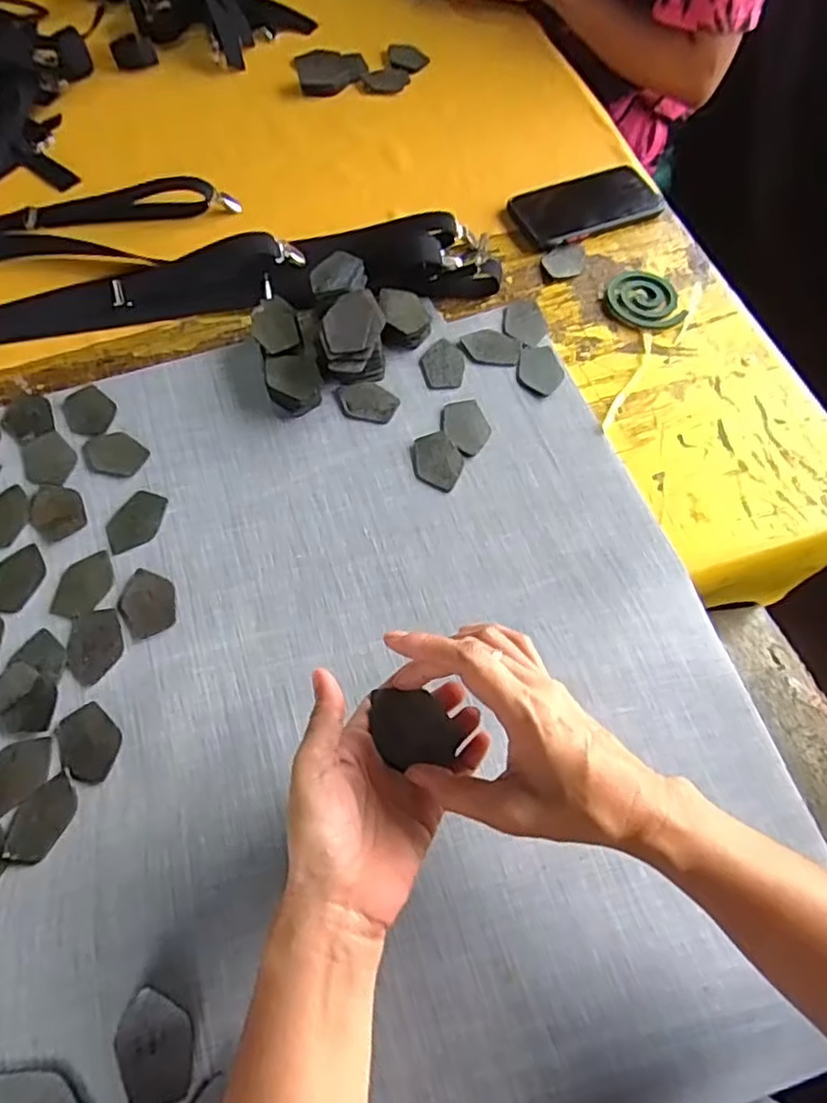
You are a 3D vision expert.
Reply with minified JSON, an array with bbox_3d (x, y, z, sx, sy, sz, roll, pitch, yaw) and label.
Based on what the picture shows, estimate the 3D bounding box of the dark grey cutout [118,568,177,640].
[{"bbox_3d":[-0.197,0.037,0.482,0.039,0.004,0.053,-21,65,-9],"label":"dark grey cutout"}]

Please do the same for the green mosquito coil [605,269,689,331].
[{"bbox_3d":[0.218,-0.241,0.619,0.069,0.006,0.074,-1,63,1],"label":"green mosquito coil"}]

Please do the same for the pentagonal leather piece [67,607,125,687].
[{"bbox_3d":[-0.229,0.068,0.469,0.038,0.004,0.055,-17,64,-7],"label":"pentagonal leather piece"}]

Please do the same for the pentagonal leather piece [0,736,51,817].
[{"bbox_3d":[-0.262,0.147,0.428,0.053,0.004,0.038,-40,69,-17],"label":"pentagonal leather piece"}]

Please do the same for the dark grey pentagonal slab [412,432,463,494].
[{"bbox_3d":[0.020,-0.075,0.536,0.038,0.004,0.053,-11,64,-4],"label":"dark grey pentagonal slab"}]

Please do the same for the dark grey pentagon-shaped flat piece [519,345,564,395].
[{"bbox_3d":[0.114,-0.162,0.579,0.037,0.004,0.051,12,64,7],"label":"dark grey pentagon-shaped flat piece"}]

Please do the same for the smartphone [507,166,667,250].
[{"bbox_3d":[0.179,-0.362,0.673,0.159,0.006,0.084,-28,66,-12],"label":"smartphone"}]

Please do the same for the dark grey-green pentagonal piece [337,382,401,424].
[{"bbox_3d":[-0.040,-0.131,0.563,0.053,0.004,0.039,14,65,8],"label":"dark grey-green pentagonal piece"}]

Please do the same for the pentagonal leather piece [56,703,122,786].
[{"bbox_3d":[-0.215,0.128,0.433,0.036,0.004,0.053,-38,63,-20],"label":"pentagonal leather piece"}]

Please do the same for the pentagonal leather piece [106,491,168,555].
[{"bbox_3d":[-0.219,-0.023,0.513,0.039,0.004,0.055,15,65,9],"label":"pentagonal leather piece"}]

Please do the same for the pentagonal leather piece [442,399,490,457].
[{"bbox_3d":[0.045,-0.106,0.552,0.037,0.004,0.054,-13,64,-5],"label":"pentagonal leather piece"}]

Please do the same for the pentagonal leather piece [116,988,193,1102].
[{"bbox_3d":[-0.131,0.252,0.331,0.036,0.004,0.050,-15,70,-7],"label":"pentagonal leather piece"}]

